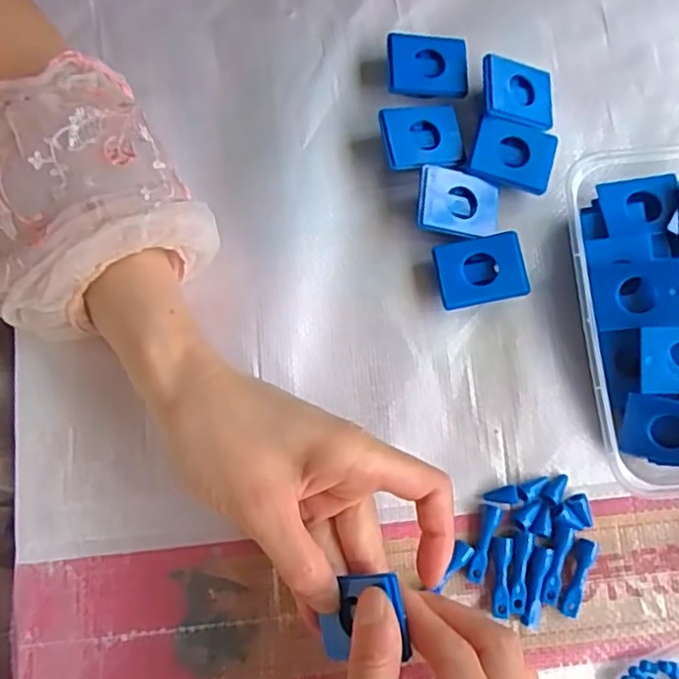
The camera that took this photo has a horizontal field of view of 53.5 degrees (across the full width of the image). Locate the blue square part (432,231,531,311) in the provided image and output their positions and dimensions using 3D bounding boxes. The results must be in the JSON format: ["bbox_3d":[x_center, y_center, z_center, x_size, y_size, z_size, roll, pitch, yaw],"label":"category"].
[{"bbox_3d":[0.073,-0.034,0.350,0.045,0.018,0.034,-10,79,-2],"label":"blue square part"}]

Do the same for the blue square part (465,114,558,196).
[{"bbox_3d":[0.092,-0.098,0.357,0.044,0.005,0.035,15,85,-2],"label":"blue square part"}]

